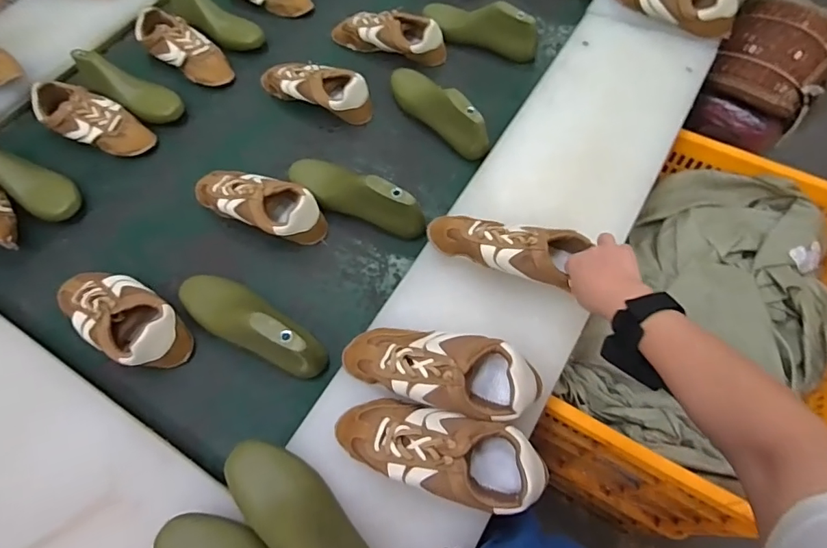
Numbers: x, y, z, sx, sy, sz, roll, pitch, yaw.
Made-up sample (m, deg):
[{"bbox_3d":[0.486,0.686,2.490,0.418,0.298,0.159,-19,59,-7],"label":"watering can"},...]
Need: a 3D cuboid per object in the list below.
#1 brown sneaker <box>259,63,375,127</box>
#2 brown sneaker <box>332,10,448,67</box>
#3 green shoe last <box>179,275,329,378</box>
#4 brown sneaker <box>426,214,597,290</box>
[{"bbox_3d":[-0.177,-0.344,0.879,0.235,0.074,0.091,32,68,17],"label":"brown sneaker"},{"bbox_3d":[-0.047,-0.469,0.943,0.226,0.072,0.070,21,66,12],"label":"brown sneaker"},{"bbox_3d":[-0.228,0.062,0.654,0.245,0.085,0.068,23,66,13],"label":"green shoe last"},{"bbox_3d":[0.126,-0.031,0.639,0.212,0.071,0.085,12,64,12],"label":"brown sneaker"}]

